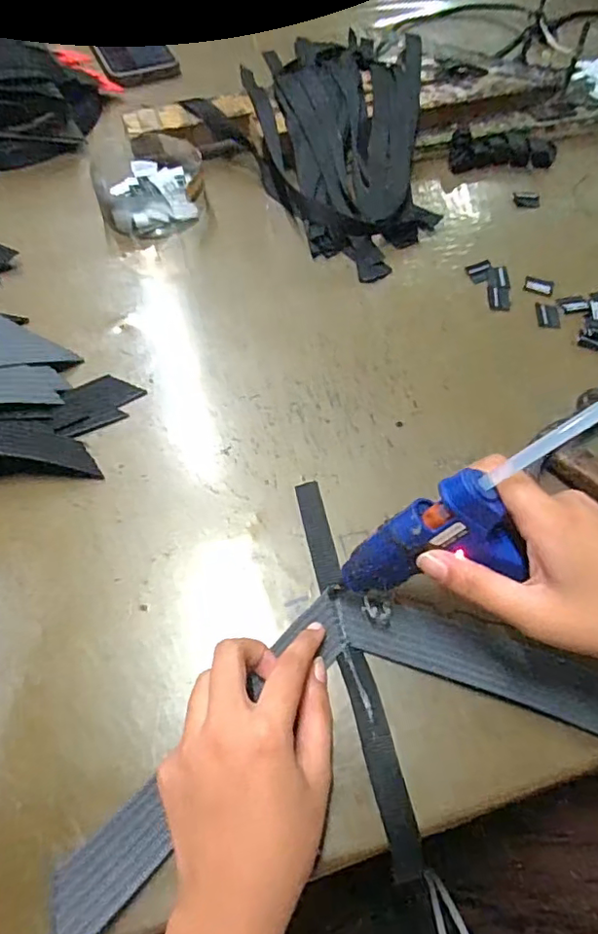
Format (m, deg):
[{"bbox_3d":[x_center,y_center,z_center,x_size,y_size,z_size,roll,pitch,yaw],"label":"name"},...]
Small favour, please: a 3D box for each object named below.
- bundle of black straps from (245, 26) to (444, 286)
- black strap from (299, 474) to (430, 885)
[{"bbox_3d":[0.045,-0.313,0.528,0.177,0.061,0.306,-4,61,-4],"label":"bundle of black straps"},{"bbox_3d":[0.031,0.108,0.329,0.017,0.007,0.225,-11,62,-8],"label":"black strap"}]

